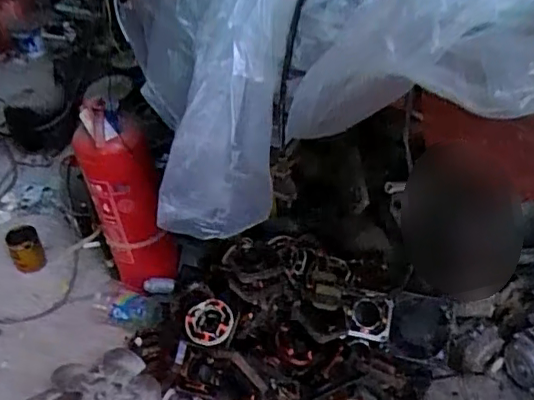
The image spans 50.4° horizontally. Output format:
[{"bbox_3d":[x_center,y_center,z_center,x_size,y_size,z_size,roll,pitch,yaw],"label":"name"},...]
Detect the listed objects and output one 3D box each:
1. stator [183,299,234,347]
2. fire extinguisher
[{"bbox_3d":[-0.097,0.206,0.946,0.079,0.023,0.072,-2,74,6],"label":"stator"},{"bbox_3d":[-0.254,0.013,1.050,0.116,0.413,0.108,-23,40,-21],"label":"fire extinguisher"}]

